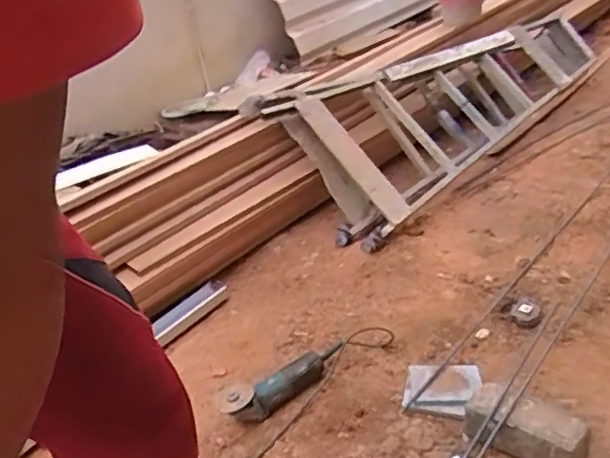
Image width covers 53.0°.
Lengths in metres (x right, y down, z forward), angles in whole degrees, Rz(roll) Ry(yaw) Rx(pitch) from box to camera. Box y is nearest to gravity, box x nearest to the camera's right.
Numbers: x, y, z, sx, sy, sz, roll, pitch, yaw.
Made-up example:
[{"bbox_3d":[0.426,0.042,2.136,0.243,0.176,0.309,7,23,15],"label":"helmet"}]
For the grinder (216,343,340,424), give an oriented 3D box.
[{"bbox_3d":[-0.041,0.342,1.403,0.322,0.082,0.101,-23,31,-23],"label":"grinder"}]

